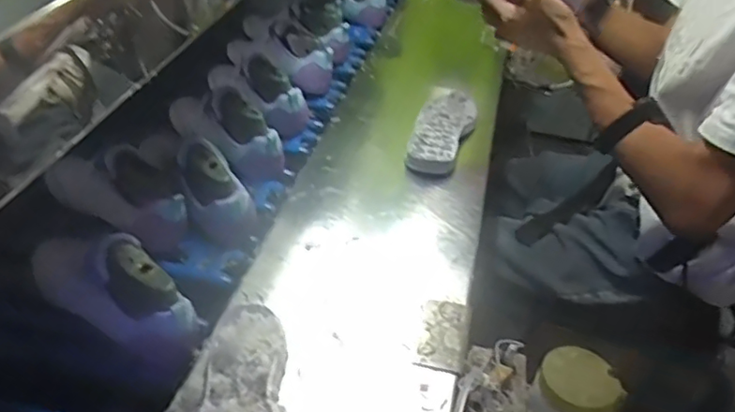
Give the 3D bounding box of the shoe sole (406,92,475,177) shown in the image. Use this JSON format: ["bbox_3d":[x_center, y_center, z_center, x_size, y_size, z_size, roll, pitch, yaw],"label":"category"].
[{"bbox_3d":[0.109,-0.114,0.869,0.078,0.022,0.215,17,46,14],"label":"shoe sole"}]

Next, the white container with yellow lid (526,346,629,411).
[{"bbox_3d":[0.205,0.205,0.607,0.076,0.101,0.072,2,44,-2],"label":"white container with yellow lid"}]

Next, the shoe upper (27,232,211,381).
[{"bbox_3d":[-0.257,0.087,0.602,0.225,0.106,0.072,22,47,19],"label":"shoe upper"}]

